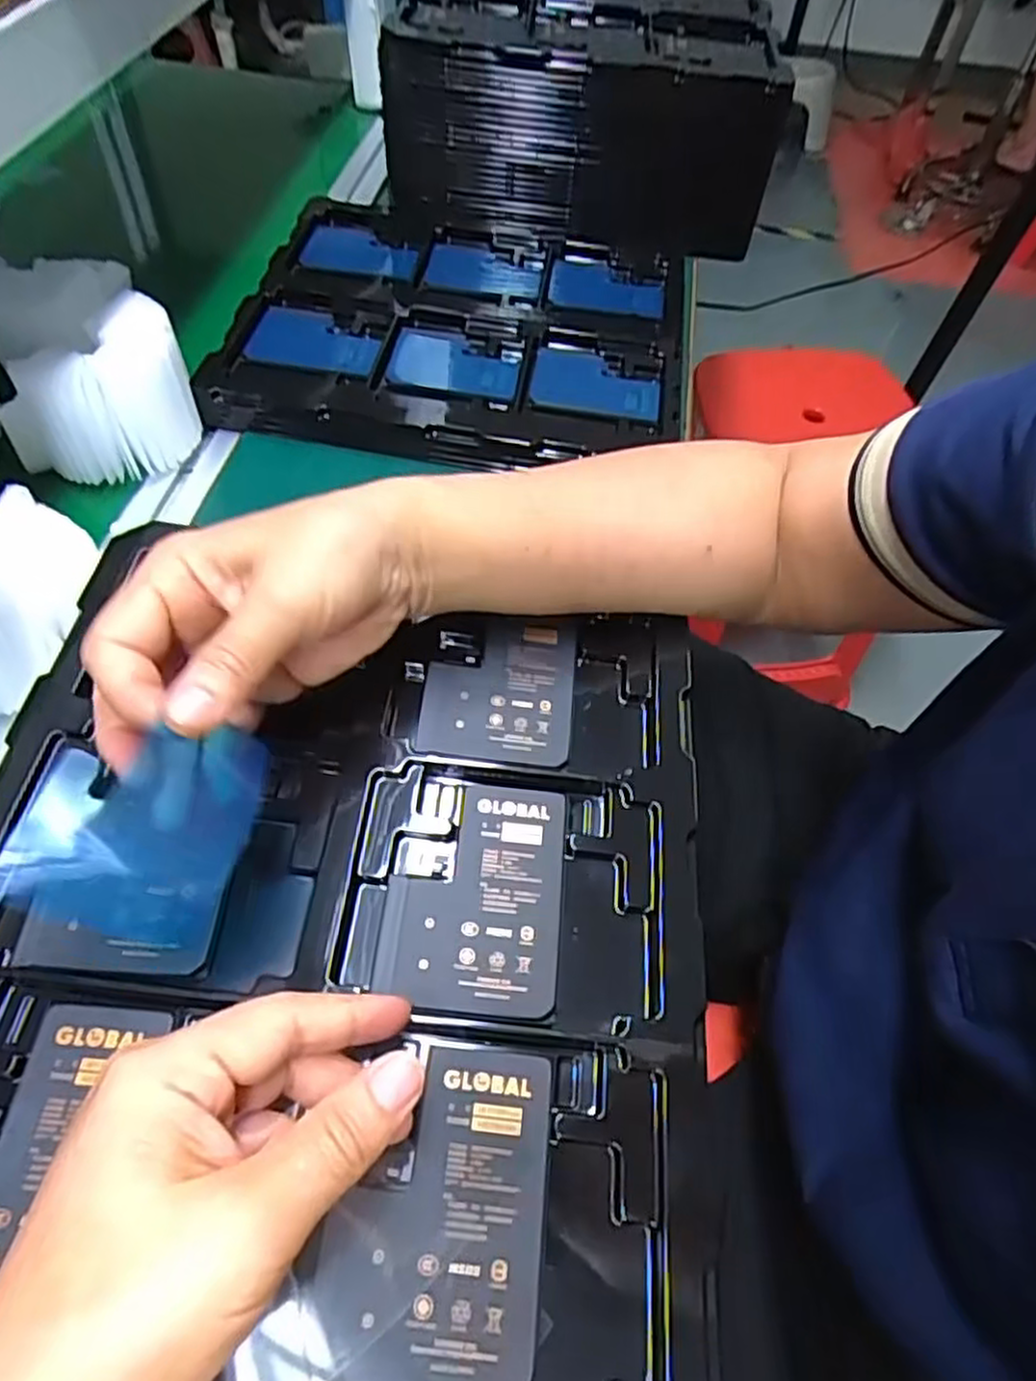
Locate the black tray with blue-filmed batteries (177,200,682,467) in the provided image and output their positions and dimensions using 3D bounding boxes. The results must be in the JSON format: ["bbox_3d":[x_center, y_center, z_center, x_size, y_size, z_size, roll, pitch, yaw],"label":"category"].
[{"bbox_3d":[-0.033,-0.277,0.570,0.317,0.031,0.299,10,57,2],"label":"black tray with blue-filmed batteries"}]

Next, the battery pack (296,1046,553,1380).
[{"bbox_3d":[-0.025,0.160,0.235,0.066,0.004,0.087,8,57,0],"label":"battery pack"}]

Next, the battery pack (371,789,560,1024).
[{"bbox_3d":[-0.016,0.076,0.290,0.066,0.004,0.088,7,57,0],"label":"battery pack"}]

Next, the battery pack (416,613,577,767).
[{"bbox_3d":[-0.008,-0.003,0.341,0.066,0.008,0.075,5,57,-1],"label":"battery pack"}]

